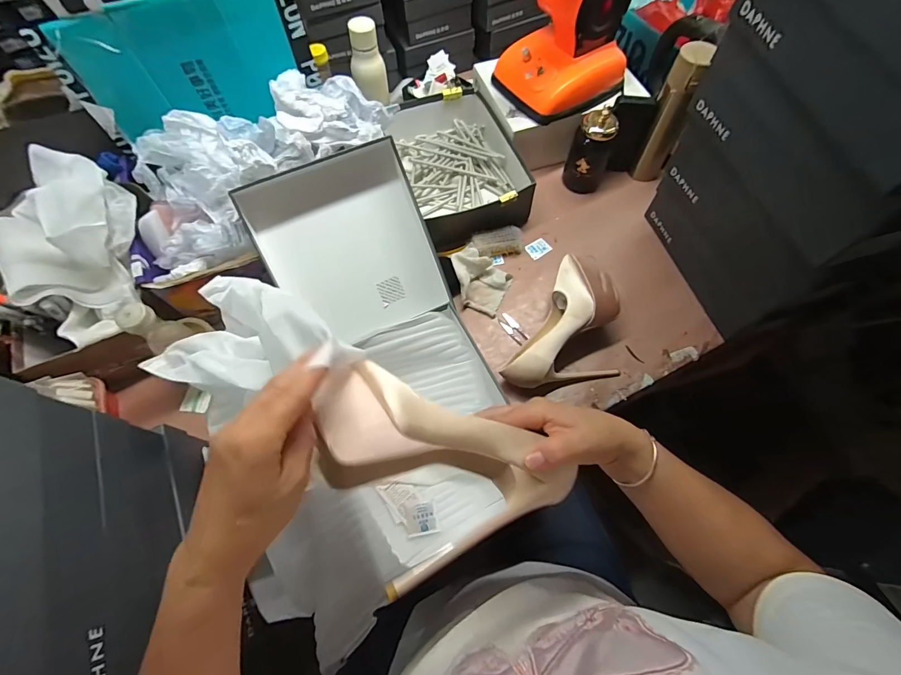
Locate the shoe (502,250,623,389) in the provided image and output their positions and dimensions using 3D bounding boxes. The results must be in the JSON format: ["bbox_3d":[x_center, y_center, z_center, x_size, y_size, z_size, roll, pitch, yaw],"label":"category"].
[{"bbox_3d":[0.209,-0.003,0.645,0.155,0.079,0.234,27,69,13],"label":"shoe"}]

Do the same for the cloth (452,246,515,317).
[{"bbox_3d":[0.048,-0.105,0.724,0.111,0.046,0.103,20,67,10],"label":"cloth"}]

